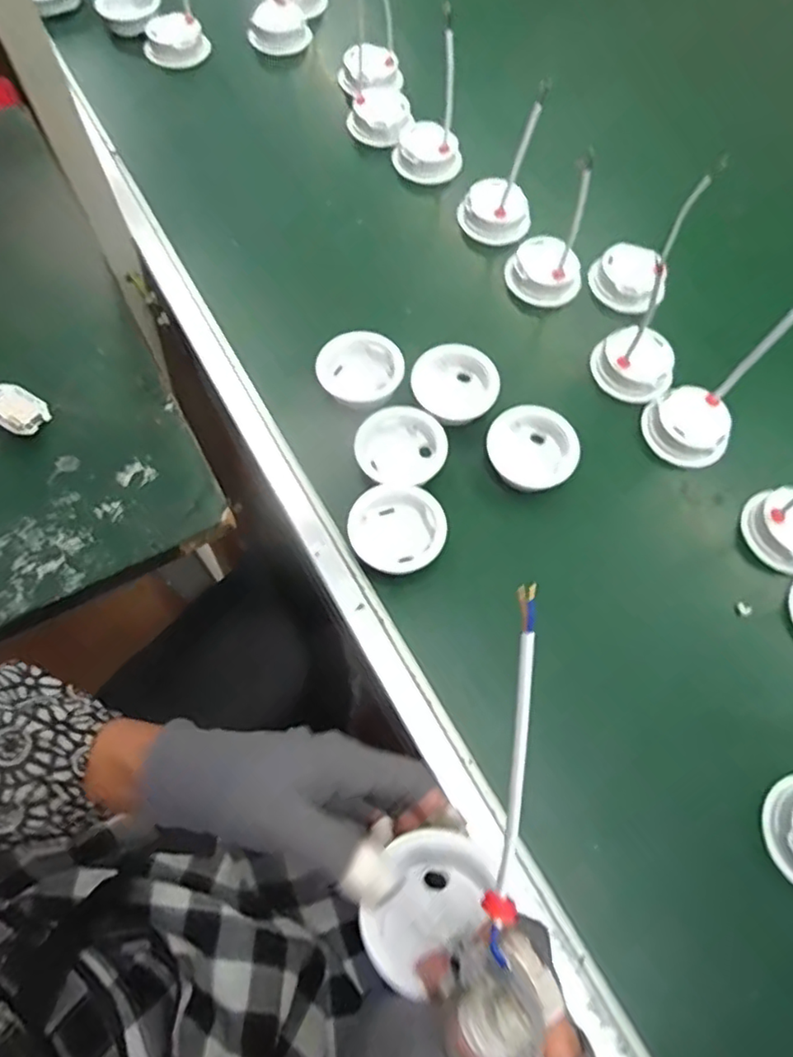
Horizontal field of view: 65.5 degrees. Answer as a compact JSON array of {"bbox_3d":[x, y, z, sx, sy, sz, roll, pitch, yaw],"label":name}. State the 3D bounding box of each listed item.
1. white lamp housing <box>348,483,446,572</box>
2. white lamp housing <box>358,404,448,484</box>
[{"bbox_3d":[0.000,0.002,0.472,0.070,0.024,0.069,1,66,-2],"label":"white lamp housing"},{"bbox_3d":[0.004,-0.070,0.505,0.071,0.024,0.060,-3,66,-4],"label":"white lamp housing"}]

